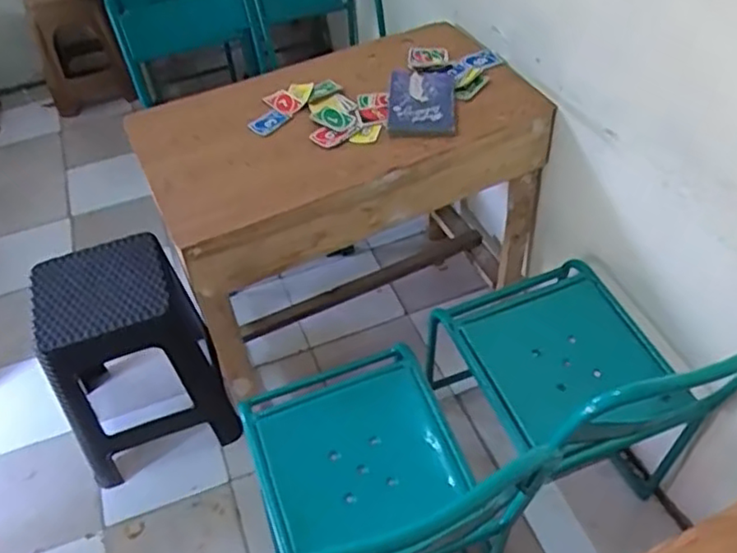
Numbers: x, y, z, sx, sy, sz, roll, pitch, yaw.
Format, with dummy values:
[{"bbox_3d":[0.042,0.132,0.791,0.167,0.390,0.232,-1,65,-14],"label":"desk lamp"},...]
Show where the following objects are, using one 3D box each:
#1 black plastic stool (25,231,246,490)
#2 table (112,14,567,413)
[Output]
[{"bbox_3d":[-0.528,0.177,1.477,0.328,0.411,0.298,-19,48,-12],"label":"black plastic stool"},{"bbox_3d":[-0.047,-0.136,1.547,0.775,0.596,0.462,-23,49,-15],"label":"table"}]

